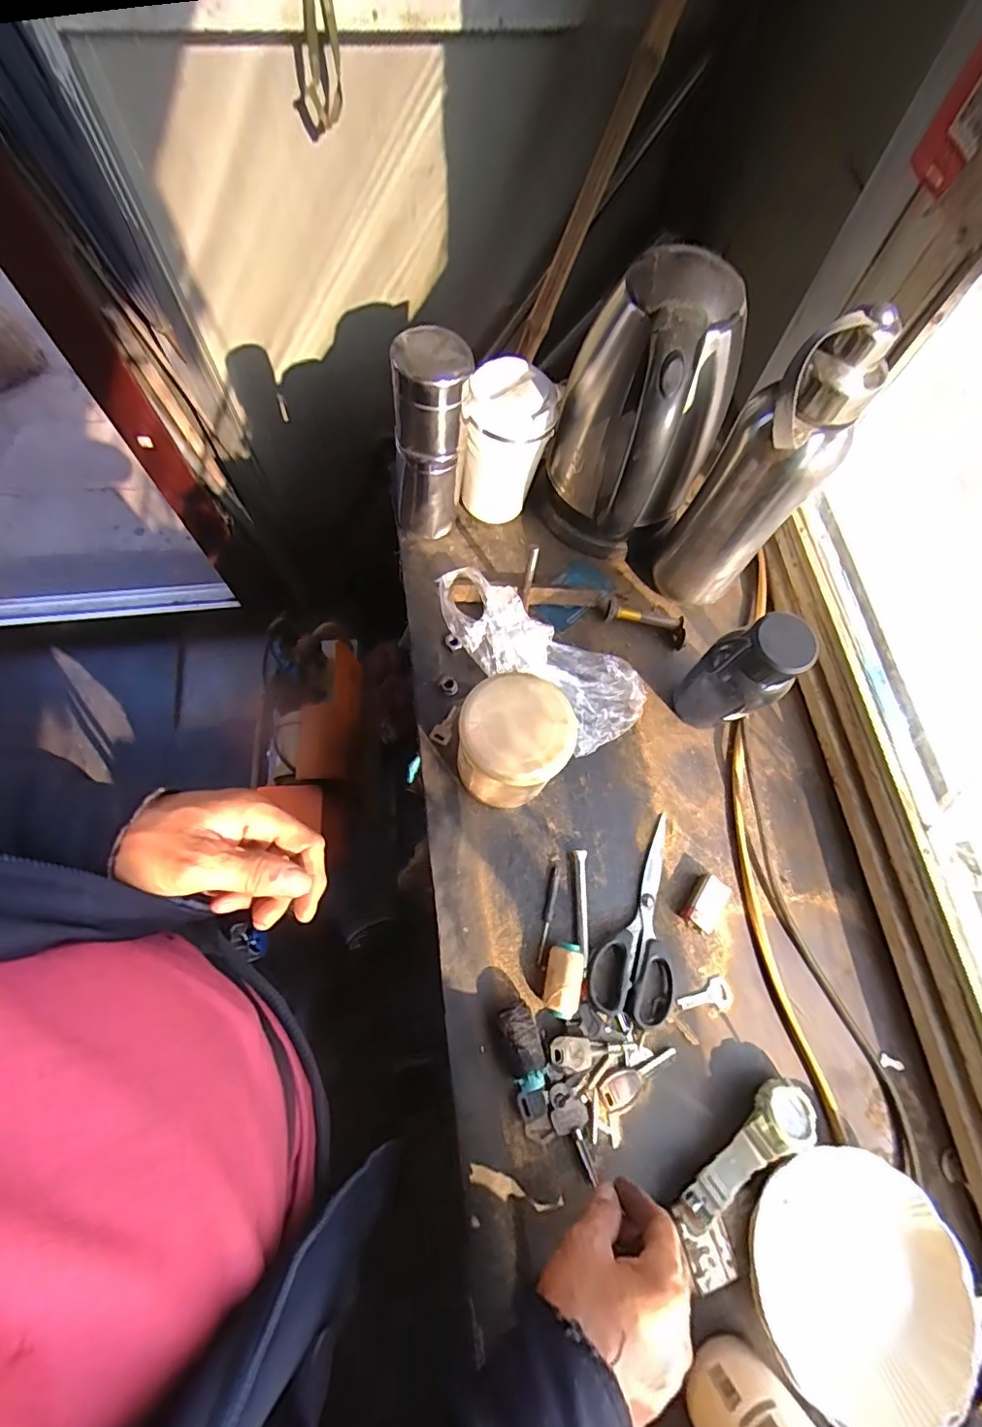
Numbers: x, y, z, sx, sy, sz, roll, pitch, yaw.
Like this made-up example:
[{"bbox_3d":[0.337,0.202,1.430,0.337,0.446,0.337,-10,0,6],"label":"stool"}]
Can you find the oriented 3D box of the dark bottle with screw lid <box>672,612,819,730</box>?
[{"bbox_3d":[0.212,-0.028,0.474,0.052,0.151,0.062,-34,75,-14],"label":"dark bottle with screw lid"}]

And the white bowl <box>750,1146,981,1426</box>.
[{"bbox_3d":[0.257,0.397,0.382,0.144,0.036,0.135,1,70,-2],"label":"white bowl"}]

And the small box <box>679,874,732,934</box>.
[{"bbox_3d":[0.188,0.166,0.476,0.029,0.018,0.045,36,73,10],"label":"small box"}]

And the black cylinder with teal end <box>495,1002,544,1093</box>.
[{"bbox_3d":[0.023,0.256,0.418,0.030,0.023,0.058,-15,72,-8],"label":"black cylinder with teal end"}]

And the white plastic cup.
[{"bbox_3d":[0.018,-0.261,0.537,0.077,0.143,0.081,1,70,-2],"label":"white plastic cup"}]

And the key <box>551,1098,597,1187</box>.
[{"bbox_3d":[0.065,0.319,0.404,0.026,0.004,0.053,-18,80,-9],"label":"key"}]

